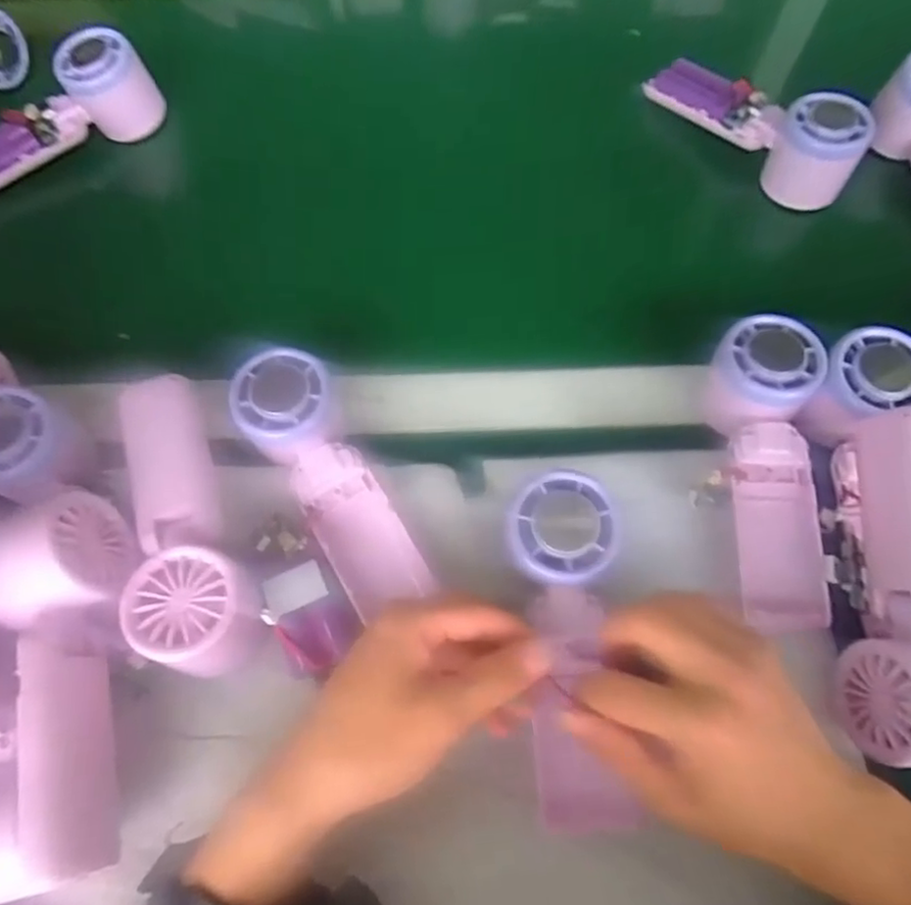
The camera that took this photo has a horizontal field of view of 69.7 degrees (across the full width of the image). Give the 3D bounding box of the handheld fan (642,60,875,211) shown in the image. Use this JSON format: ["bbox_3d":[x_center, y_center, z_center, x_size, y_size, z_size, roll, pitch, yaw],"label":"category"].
[{"bbox_3d":[0.216,-0.246,0.471,0.051,0.054,0.158,-34,71,-12],"label":"handheld fan"}]

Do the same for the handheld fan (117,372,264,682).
[{"bbox_3d":[-0.146,0.035,0.341,0.054,0.052,0.170,-21,68,-8],"label":"handheld fan"}]

